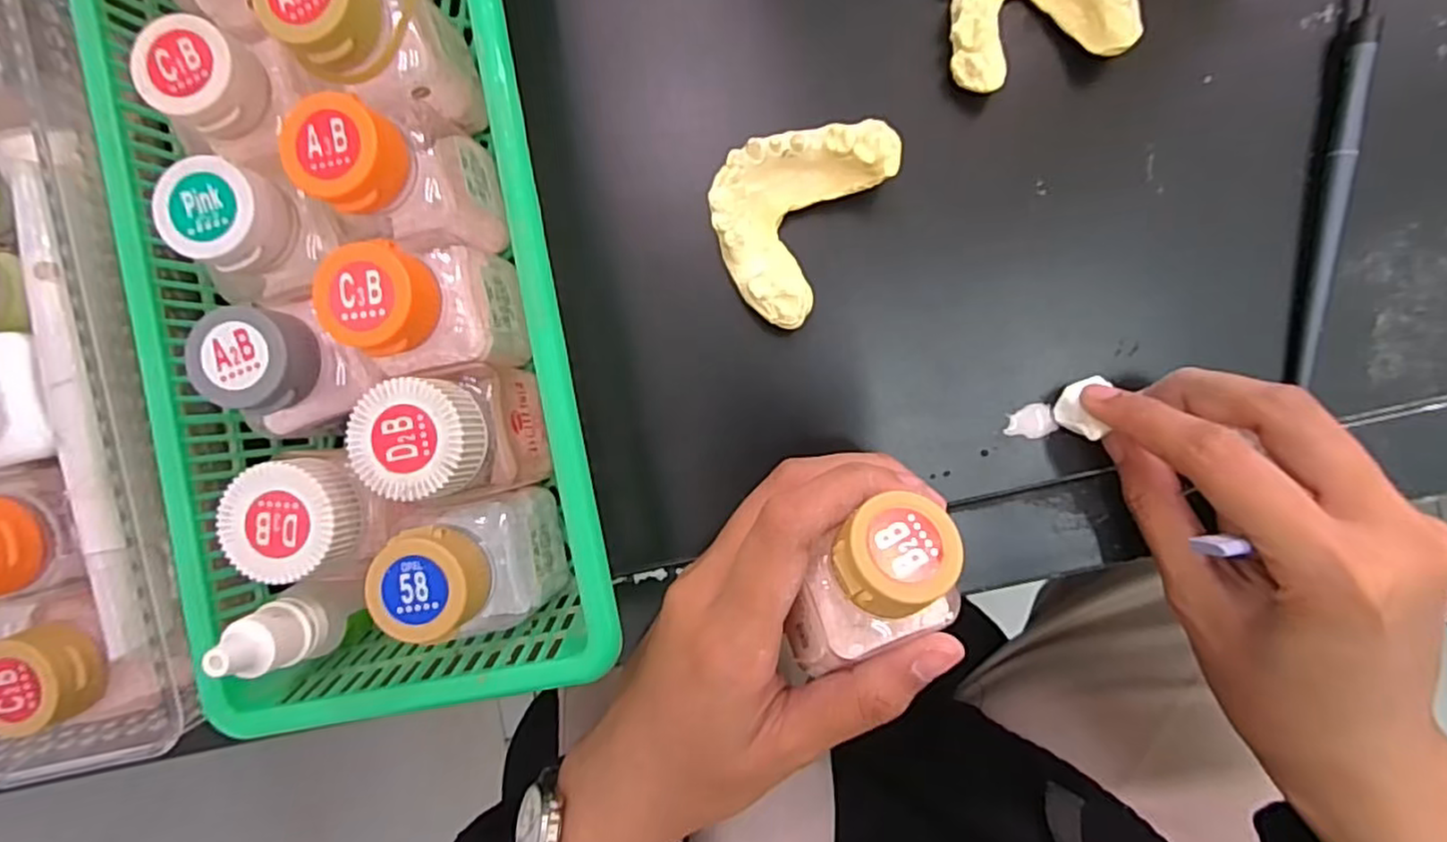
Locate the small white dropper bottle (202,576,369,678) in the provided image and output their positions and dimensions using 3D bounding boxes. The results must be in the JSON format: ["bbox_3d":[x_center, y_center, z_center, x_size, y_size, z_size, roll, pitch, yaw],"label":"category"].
[{"bbox_3d":[-0.131,0.063,0.214,0.019,0.057,0.019,12,92,3],"label":"small white dropper bottle"}]

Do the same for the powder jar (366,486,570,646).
[{"bbox_3d":[-0.075,0.044,0.215,0.038,0.051,0.036,-12,90,4],"label":"powder jar"}]

